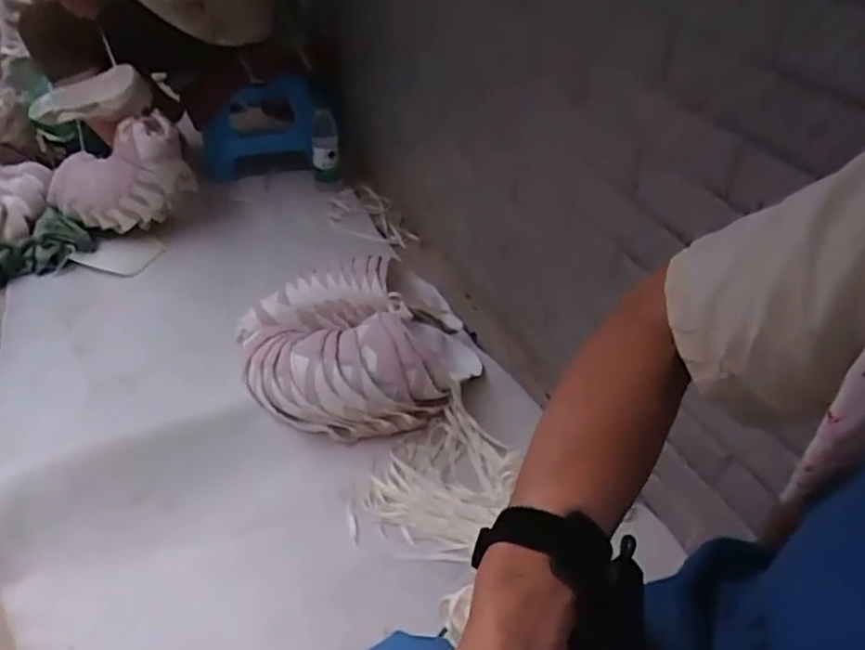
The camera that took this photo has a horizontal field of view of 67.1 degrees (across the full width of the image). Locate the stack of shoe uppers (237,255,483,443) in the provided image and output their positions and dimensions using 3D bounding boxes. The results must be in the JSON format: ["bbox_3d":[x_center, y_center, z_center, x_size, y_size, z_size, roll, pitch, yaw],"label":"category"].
[{"bbox_3d":[-0.113,0.023,1.051,0.367,0.159,0.332,-15,43,-14],"label":"stack of shoe uppers"}]

